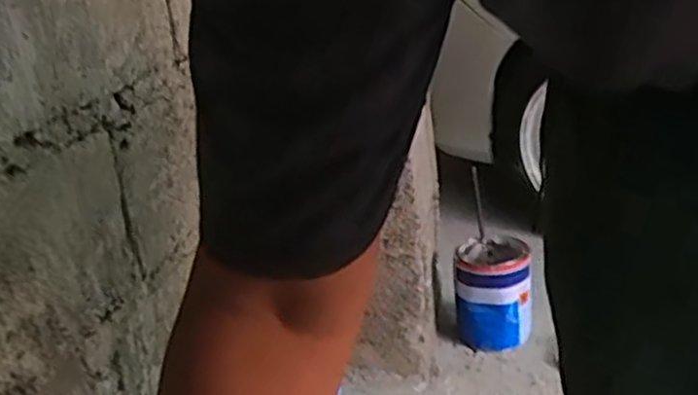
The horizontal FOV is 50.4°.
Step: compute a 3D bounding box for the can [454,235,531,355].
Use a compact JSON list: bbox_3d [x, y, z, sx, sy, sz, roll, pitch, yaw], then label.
[{"bbox_3d":[0.315,0.213,1.638,0.153,0.215,0.143,-5,20,2],"label":"can"}]

